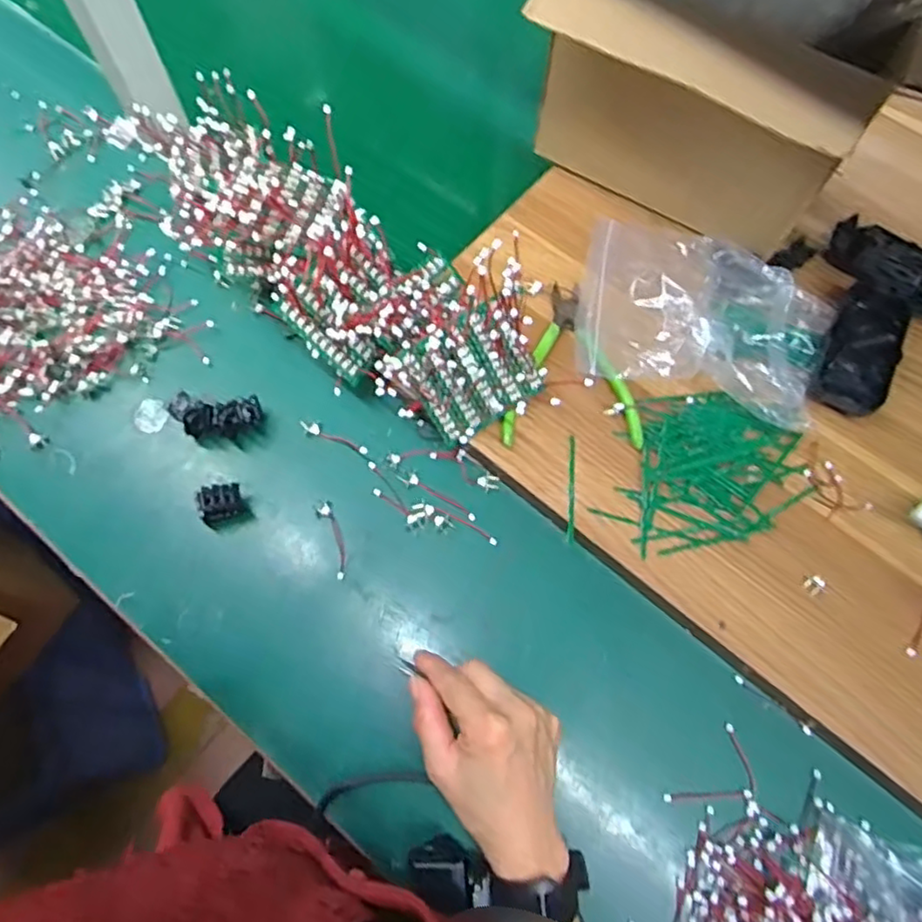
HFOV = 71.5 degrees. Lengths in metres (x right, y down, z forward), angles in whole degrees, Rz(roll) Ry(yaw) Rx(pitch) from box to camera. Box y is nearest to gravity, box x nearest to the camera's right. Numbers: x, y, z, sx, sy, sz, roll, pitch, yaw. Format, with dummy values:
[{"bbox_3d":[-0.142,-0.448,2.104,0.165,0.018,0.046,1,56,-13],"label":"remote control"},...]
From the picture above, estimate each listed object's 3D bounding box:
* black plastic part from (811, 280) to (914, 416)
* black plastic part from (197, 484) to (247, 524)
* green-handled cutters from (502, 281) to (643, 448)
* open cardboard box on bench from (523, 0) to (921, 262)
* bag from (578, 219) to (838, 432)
[{"bbox_3d":[0.316,-0.087,0.501,0.053,0.021,0.113,29,72,10],"label":"black plastic part"},{"bbox_3d":[-0.180,0.033,0.486,0.029,0.029,0.024,-12,70,-5],"label":"black plastic part"},{"bbox_3d":[0.085,-0.080,0.498,0.103,0.028,0.140,2,70,0],"label":"green-handled cutters"},{"bbox_3d":[0.201,-0.307,0.489,0.317,0.204,0.228,31,72,10],"label":"open cardboard box on bench"},{"bbox_3d":[0.192,-0.118,0.498,0.197,0.048,0.161,18,70,6],"label":"bag"}]

